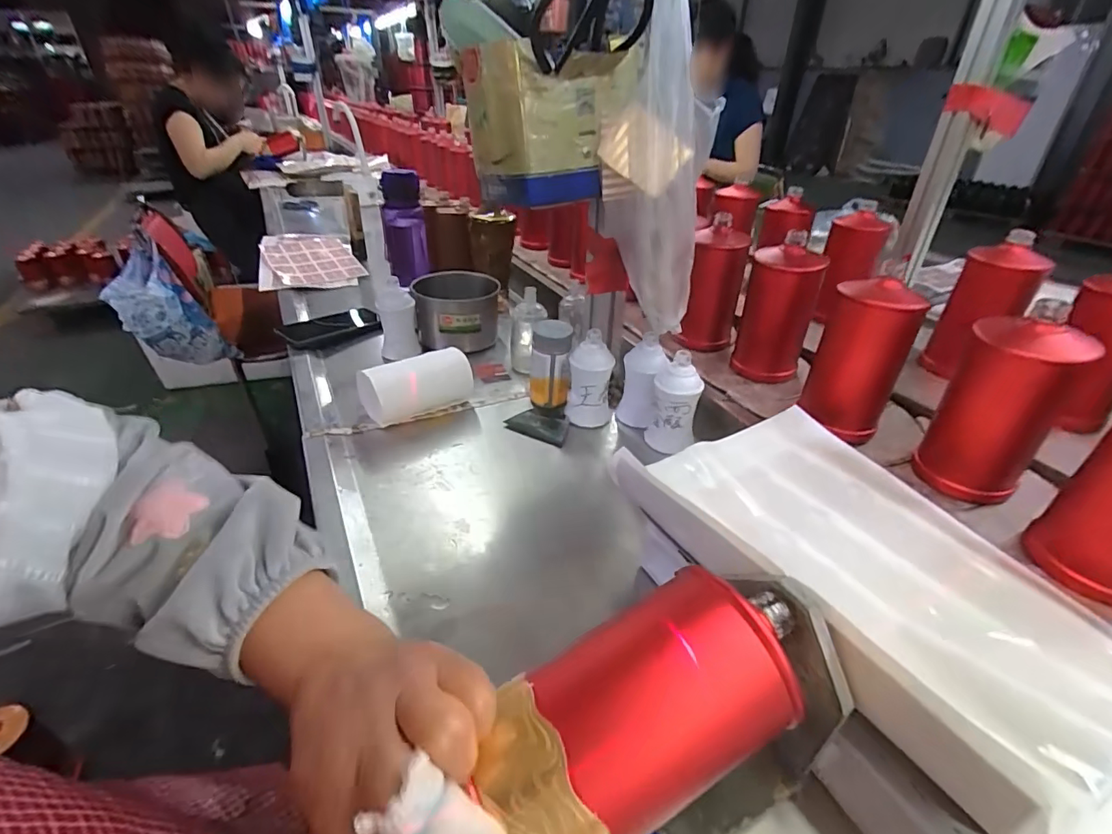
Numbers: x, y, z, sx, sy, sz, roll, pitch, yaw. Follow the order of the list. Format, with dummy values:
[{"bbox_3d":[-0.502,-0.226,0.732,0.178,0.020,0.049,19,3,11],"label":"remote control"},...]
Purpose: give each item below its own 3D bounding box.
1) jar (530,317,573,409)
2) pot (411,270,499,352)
[{"bbox_3d":[-0.007,-0.071,0.671,0.054,0.107,0.053,1,31,-1],"label":"jar"},{"bbox_3d":[-0.161,-0.169,0.828,0.131,0.097,0.127,-1,31,-4],"label":"pot"}]

